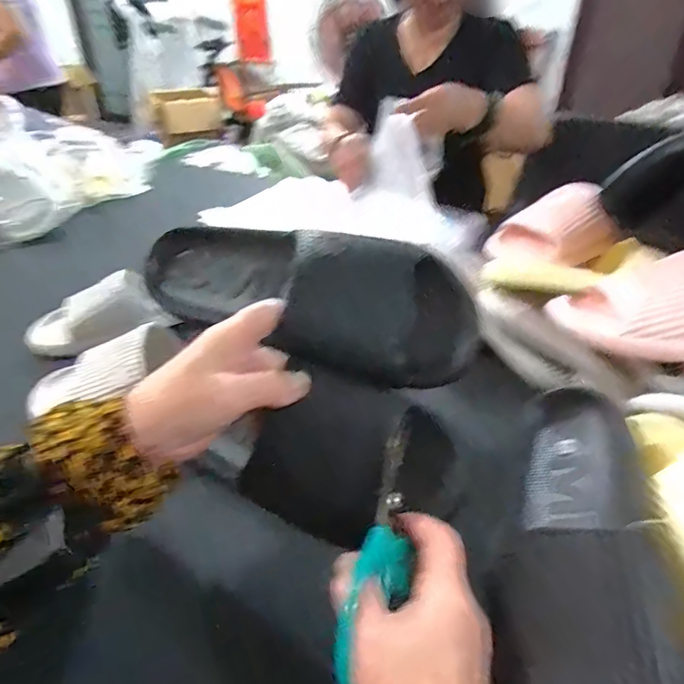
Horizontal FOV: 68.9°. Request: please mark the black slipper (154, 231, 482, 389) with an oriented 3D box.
[{"bbox_3d":[-0.034,-0.048,0.390,0.276,0.079,0.109,18,39,22],"label":"black slipper"}]

